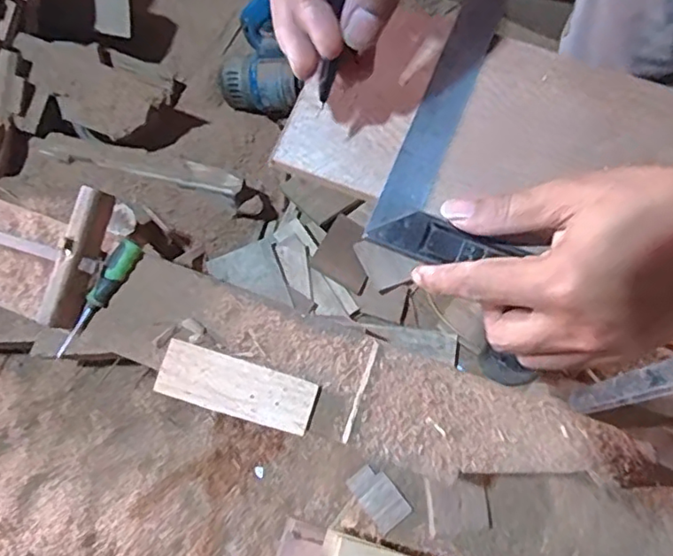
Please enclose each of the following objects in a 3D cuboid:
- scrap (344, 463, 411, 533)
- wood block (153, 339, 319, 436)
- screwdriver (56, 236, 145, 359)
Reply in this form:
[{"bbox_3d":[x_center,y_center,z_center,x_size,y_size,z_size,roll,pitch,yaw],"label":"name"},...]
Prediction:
[{"bbox_3d":[0.075,0.385,1.027,0.067,0.008,0.108,-36,76,-9],"label":"scrap"},{"bbox_3d":[-0.135,0.148,0.786,0.213,0.026,0.072,16,74,6],"label":"wood block"},{"bbox_3d":[-0.340,0.030,0.833,0.031,0.042,0.187,34,88,12],"label":"screwdriver"}]

